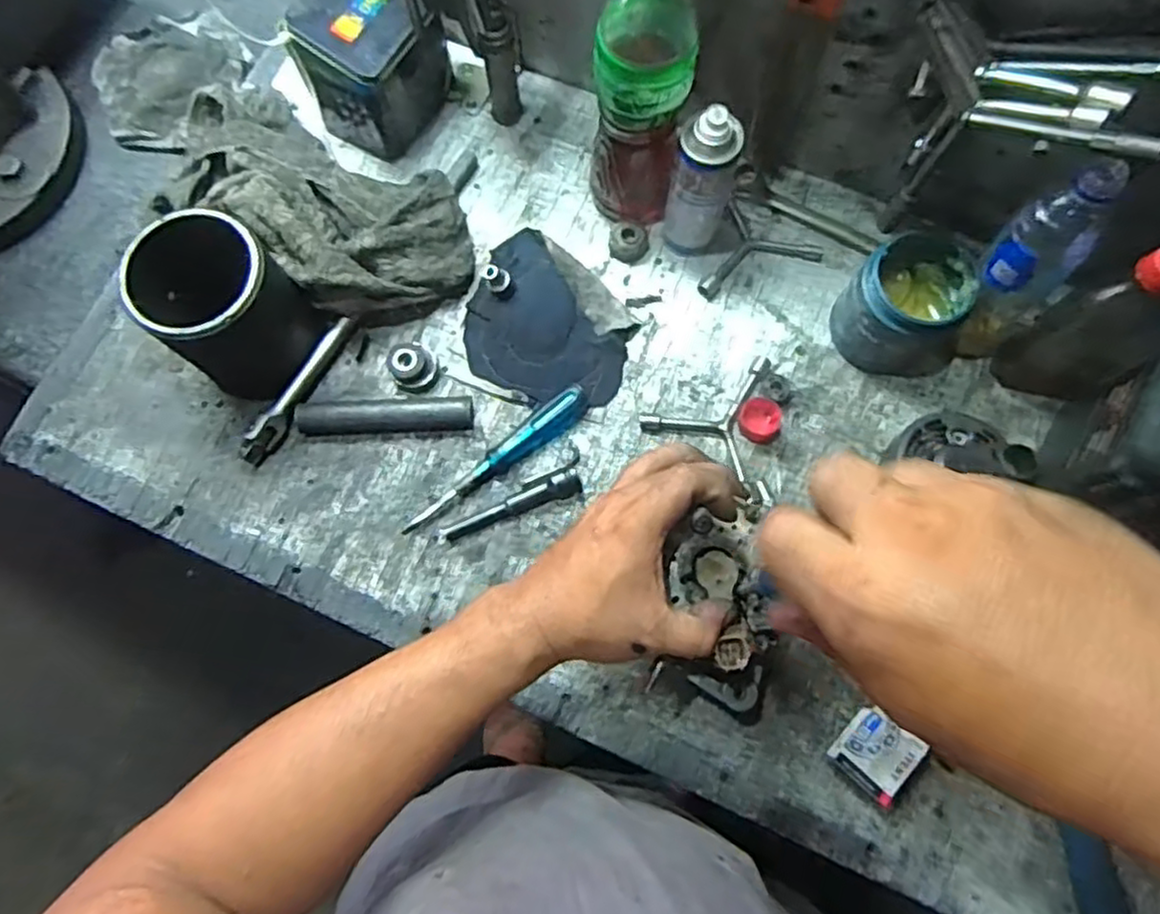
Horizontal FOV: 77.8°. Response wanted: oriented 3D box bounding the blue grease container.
[{"bbox_3d":[0.299,-0.131,0.639,0.111,0.103,0.108,0,76,-1],"label":"blue grease container"}]

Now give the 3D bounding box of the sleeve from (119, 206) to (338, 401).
[{"bbox_3d":[-0.302,-0.129,0.620,0.109,0.139,0.109,0,76,-1],"label":"sleeve"}]

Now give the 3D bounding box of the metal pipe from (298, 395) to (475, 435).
[{"bbox_3d":[-0.176,-0.038,0.652,0.155,0.027,0.028,-3,76,-2],"label":"metal pipe"}]

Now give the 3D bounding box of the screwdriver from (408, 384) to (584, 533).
[{"bbox_3d":[-0.075,-0.001,0.640,0.196,0.026,0.030,-36,79,-9],"label":"screwdriver"}]

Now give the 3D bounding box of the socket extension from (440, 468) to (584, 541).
[{"bbox_3d":[-0.060,0.045,0.636,0.130,0.022,0.024,-22,77,-6],"label":"socket extension"}]

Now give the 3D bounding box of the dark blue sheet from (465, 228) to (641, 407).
[{"bbox_3d":[-0.026,-0.132,0.683,0.156,0.018,0.158,18,76,4],"label":"dark blue sheet"}]

